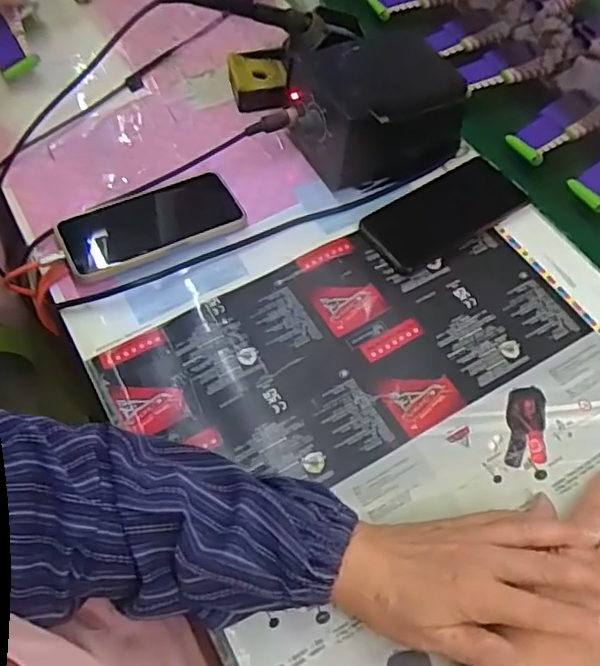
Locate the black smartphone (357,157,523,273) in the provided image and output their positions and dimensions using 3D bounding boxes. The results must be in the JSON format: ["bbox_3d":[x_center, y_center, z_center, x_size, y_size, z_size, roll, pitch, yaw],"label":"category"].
[{"bbox_3d":[0.137,-0.114,0.597,0.151,0.014,0.073,-30,62,-17],"label":"black smartphone"}]

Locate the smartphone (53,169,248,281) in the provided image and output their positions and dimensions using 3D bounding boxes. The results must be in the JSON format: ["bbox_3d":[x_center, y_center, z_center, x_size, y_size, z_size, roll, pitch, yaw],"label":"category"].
[{"bbox_3d":[-0.138,-0.103,0.586,0.164,0.017,0.084,-24,56,-20],"label":"smartphone"}]

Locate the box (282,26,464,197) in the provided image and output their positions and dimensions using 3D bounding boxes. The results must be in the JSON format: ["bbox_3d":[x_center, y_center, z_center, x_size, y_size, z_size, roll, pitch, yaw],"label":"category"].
[{"bbox_3d":[0.076,-0.224,0.626,0.166,0.081,0.120,-21,60,-13],"label":"box"}]

